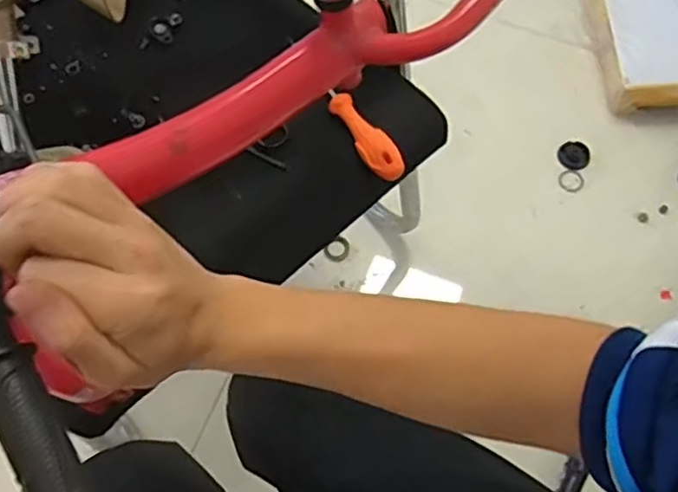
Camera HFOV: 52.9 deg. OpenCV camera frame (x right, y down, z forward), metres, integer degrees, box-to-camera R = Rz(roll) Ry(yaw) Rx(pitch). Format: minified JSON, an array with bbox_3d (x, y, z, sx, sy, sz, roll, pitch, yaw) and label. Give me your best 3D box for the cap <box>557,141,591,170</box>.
[{"bbox_3d":[0.384,-0.149,1.120,0.052,0.007,0.047,18,85,14],"label":"cap"}]

